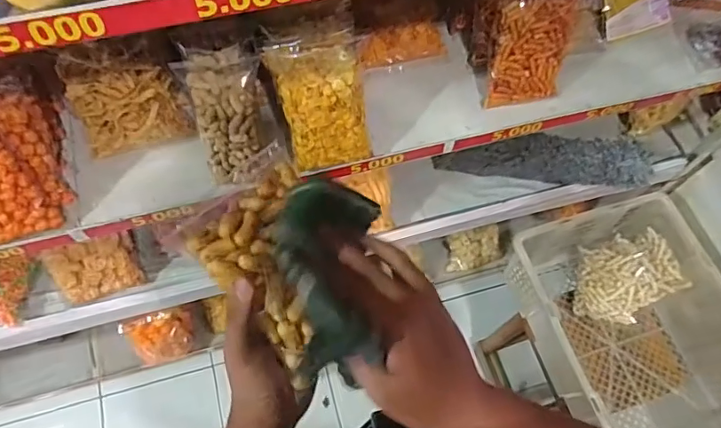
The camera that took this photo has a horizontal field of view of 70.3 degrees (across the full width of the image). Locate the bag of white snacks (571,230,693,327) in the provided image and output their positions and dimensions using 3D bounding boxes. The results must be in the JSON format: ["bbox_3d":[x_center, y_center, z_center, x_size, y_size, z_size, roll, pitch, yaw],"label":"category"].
[{"bbox_3d":[0.535,0.129,1.045,0.181,0.104,0.158,-16,66,-11],"label":"bag of white snacks"}]

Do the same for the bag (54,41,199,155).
[{"bbox_3d":[-0.289,-0.142,0.631,0.126,0.152,0.042,-16,45,-6],"label":"bag"}]

